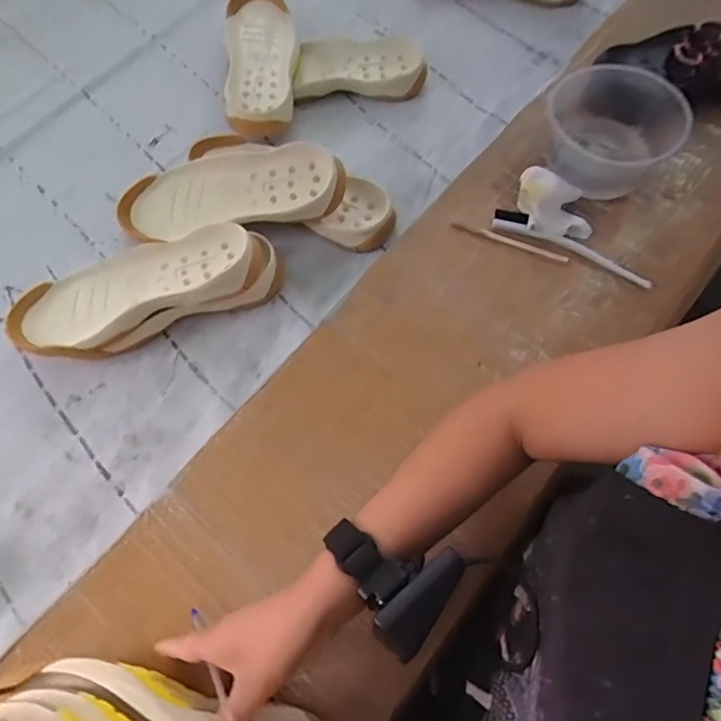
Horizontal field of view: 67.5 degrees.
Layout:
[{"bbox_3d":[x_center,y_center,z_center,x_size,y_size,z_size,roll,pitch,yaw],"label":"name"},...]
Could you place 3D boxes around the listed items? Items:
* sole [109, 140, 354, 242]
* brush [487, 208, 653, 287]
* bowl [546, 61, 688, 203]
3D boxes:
[{"bbox_3d":[-0.141,-0.184,0.592,0.249,0.051,0.073,-6,68,11],"label":"sole"},{"bbox_3d":[0.219,-0.117,0.554,0.172,0.013,0.024,28,71,11],"label":"brush"},{"bbox_3d":[0.258,-0.238,0.567,0.121,0.067,0.126,0,68,0],"label":"bowl"}]

